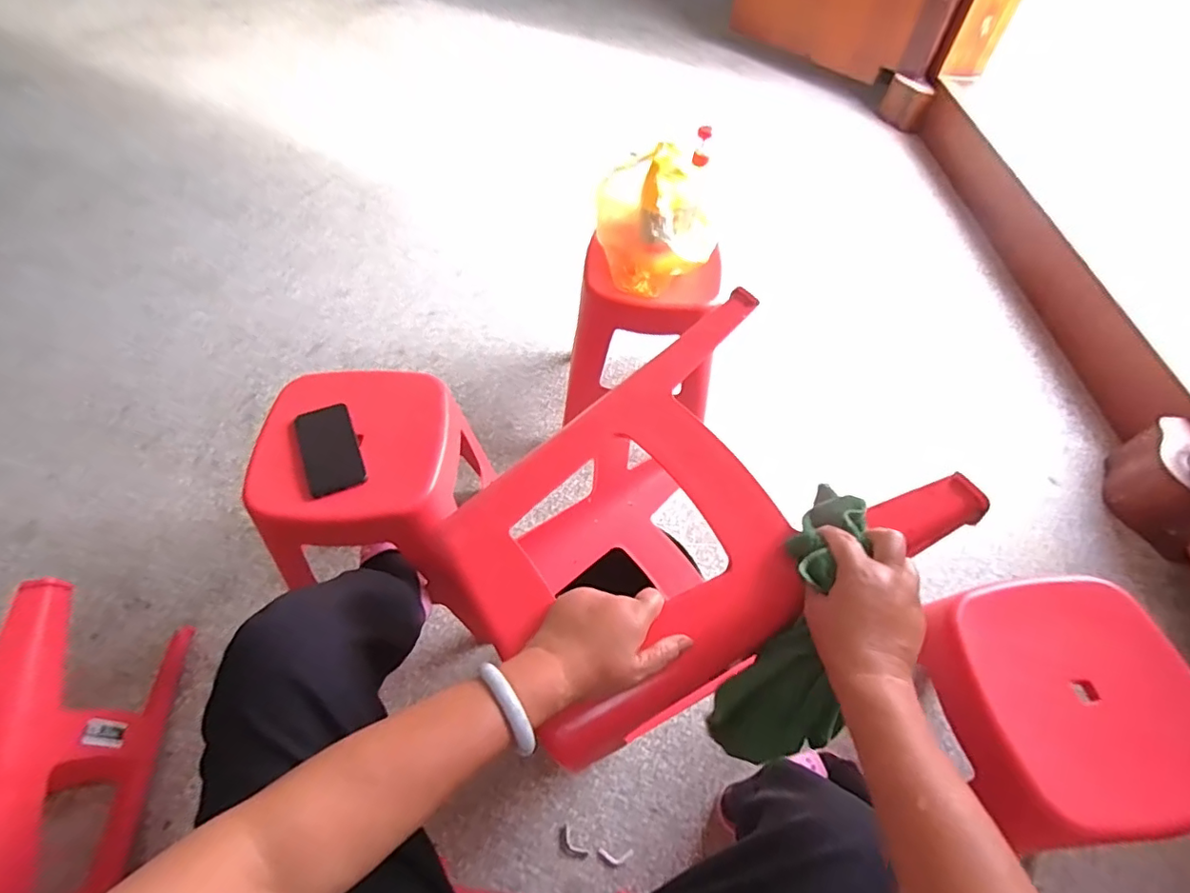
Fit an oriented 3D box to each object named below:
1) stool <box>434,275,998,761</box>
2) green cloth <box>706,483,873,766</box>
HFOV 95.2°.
[{"bbox_3d":[0.085,0.127,0.676,0.447,0.342,0.340,-27,61,-18],"label":"stool"},{"bbox_3d":[0.188,0.164,0.490,0.090,0.068,0.259,20,84,12],"label":"green cloth"}]

